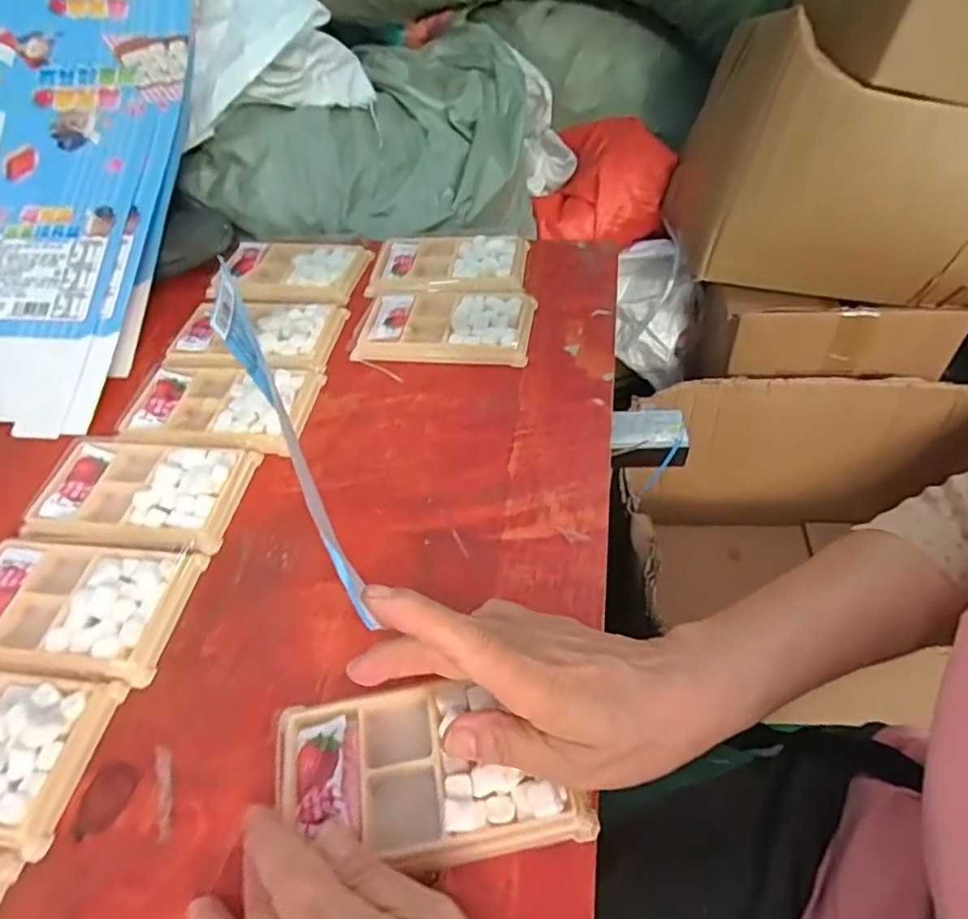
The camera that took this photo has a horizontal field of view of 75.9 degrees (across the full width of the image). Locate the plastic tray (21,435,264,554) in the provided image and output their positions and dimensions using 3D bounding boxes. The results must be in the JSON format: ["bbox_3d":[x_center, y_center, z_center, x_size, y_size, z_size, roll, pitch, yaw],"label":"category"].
[{"bbox_3d":[-0.222,0.016,0.406,0.136,0.012,0.084,3,51,6],"label":"plastic tray"}]

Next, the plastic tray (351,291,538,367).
[{"bbox_3d":[-0.029,-0.111,0.498,0.134,0.015,0.080,4,50,9],"label":"plastic tray"}]

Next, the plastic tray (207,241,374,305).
[{"bbox_3d":[-0.177,-0.170,0.565,0.133,0.020,0.089,5,51,10],"label":"plastic tray"}]

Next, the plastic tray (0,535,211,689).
[{"bbox_3d":[-0.240,0.077,0.357,0.131,0.015,0.077,4,50,9],"label":"plastic tray"}]

